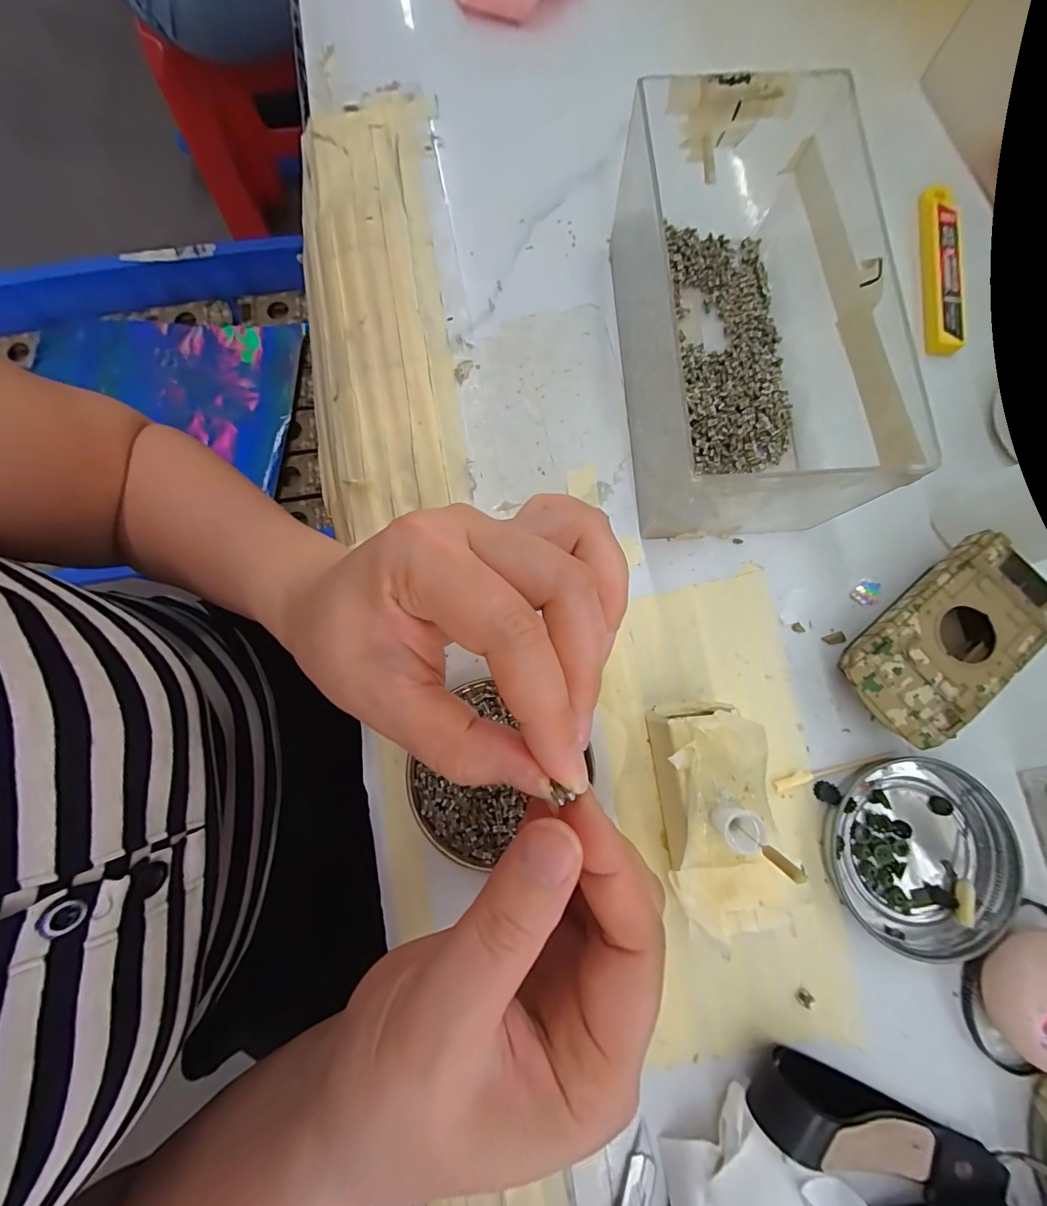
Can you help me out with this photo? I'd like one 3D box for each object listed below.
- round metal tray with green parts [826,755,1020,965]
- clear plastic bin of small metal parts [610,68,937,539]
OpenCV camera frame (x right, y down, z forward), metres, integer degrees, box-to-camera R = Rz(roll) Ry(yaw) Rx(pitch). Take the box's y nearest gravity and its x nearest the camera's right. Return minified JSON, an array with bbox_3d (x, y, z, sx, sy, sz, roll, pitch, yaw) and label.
[{"bbox_3d":[0.174,0.108,0.198,0.075,0.007,0.077,0,80,0],"label":"round metal tray with green parts"},{"bbox_3d":[0.096,-0.130,0.209,0.090,0.069,0.185,-1,80,0],"label":"clear plastic bin of small metal parts"}]

